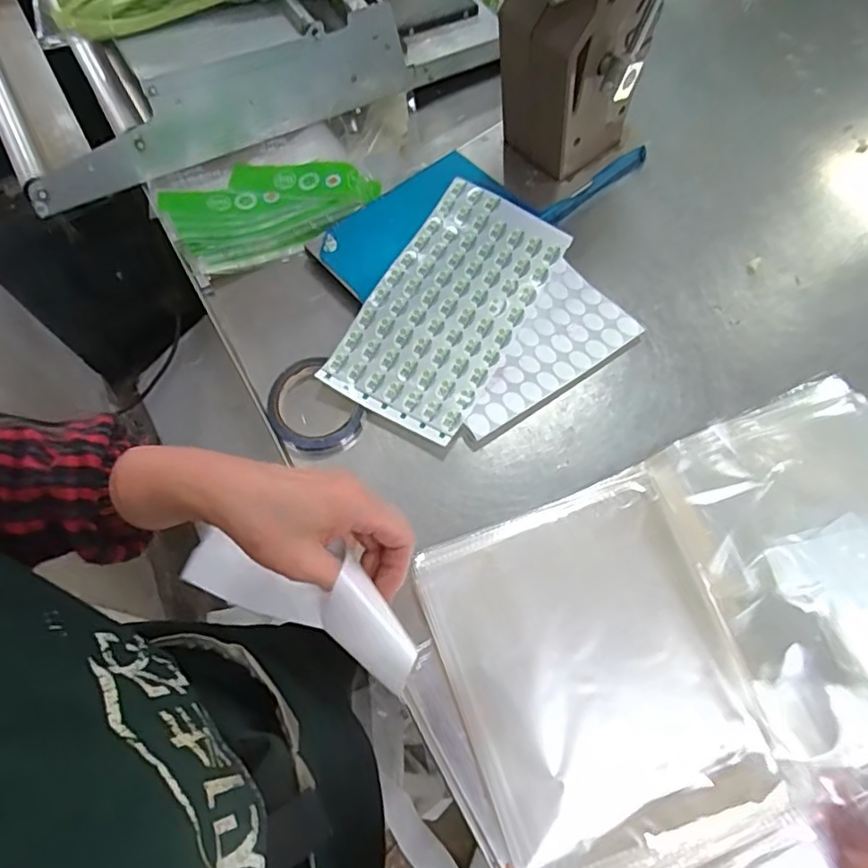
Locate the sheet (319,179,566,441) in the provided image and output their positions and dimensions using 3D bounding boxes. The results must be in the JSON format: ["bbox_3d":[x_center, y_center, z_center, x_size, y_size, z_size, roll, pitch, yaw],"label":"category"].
[{"bbox_3d":[0.017,-0.127,0.587,0.135,0.010,0.257,29,73,8],"label":"sheet"}]

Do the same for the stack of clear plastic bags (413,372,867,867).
[{"bbox_3d":[0.232,0.141,0.462,0.437,0.033,0.283,-18,66,-7],"label":"stack of clear plastic bags"}]

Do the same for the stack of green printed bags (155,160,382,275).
[{"bbox_3d":[-0.170,-0.245,0.639,0.212,0.041,0.112,-28,68,-11],"label":"stack of green printed bags"}]

